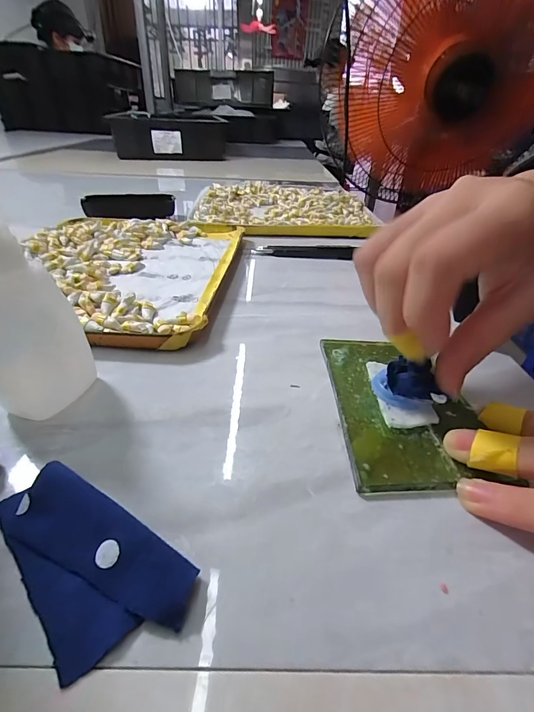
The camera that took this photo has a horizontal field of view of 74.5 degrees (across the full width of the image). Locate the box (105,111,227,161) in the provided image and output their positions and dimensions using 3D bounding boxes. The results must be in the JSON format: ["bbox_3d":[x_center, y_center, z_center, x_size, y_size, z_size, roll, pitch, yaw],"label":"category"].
[{"bbox_3d":[-0.251,-0.545,0.896,0.264,0.097,0.054,-11,37,-18],"label":"box"}]

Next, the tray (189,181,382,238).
[{"bbox_3d":[0.020,-0.217,0.505,0.236,0.022,0.228,2,35,-1],"label":"tray"}]

